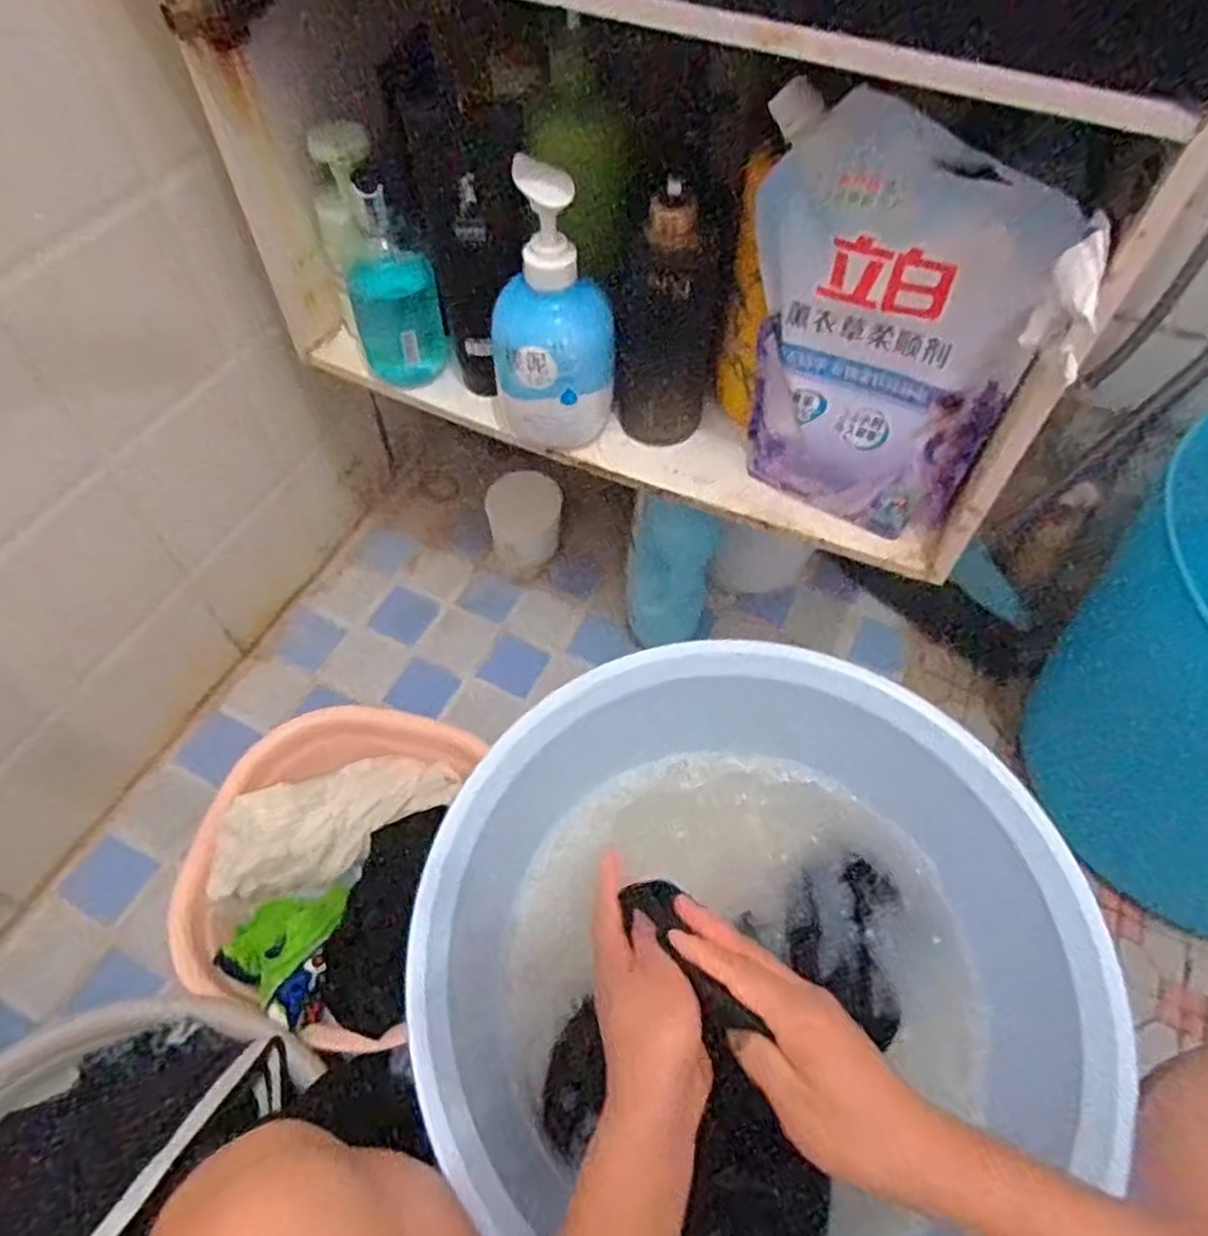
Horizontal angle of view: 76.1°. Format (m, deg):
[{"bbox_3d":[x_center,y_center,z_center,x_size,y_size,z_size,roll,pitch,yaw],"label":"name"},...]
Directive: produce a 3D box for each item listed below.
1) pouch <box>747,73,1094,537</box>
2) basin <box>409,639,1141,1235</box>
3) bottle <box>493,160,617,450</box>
[{"bbox_3d":[0.163,-0.173,0.489,0.180,0.231,0.066,40,65,23],"label":"pouch"},{"bbox_3d":[0.090,0.224,0.508,0.389,0.180,0.370,0,56,0],"label":"basin"},{"bbox_3d":[-0.037,-0.204,0.544,0.087,0.190,0.065,4,56,3],"label":"bottle"}]

